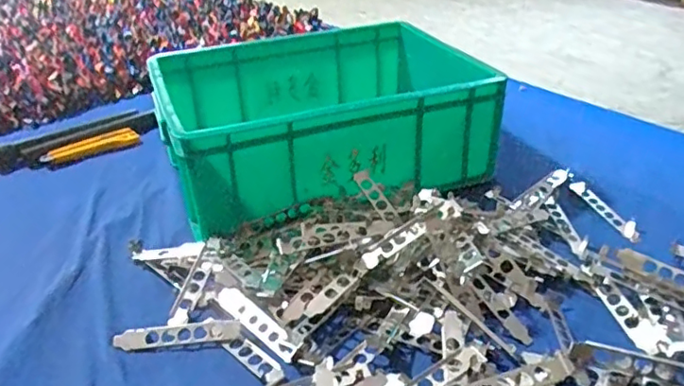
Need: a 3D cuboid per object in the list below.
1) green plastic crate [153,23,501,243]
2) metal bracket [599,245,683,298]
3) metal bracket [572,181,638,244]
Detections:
[{"bbox_3d":[-0.034,-0.112,0.814,0.389,0.131,0.303,-14,33,-14],"label":"green plastic crate"},{"bbox_3d":[0.317,0.087,0.579,0.042,0.019,0.128,-30,40,-34],"label":"metal bracket"},{"bbox_3d":[0.312,0.019,0.703,0.026,0.013,0.114,-12,33,-11],"label":"metal bracket"}]

